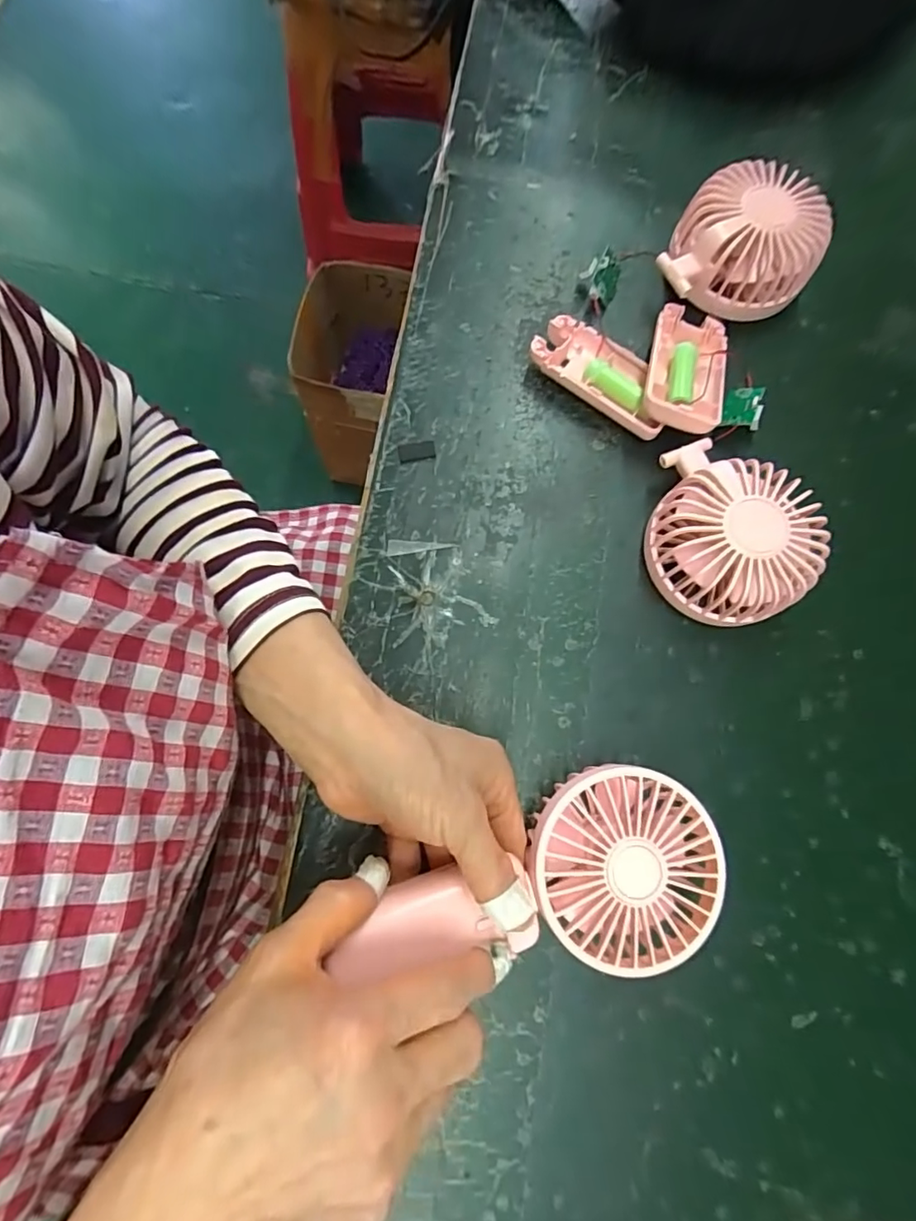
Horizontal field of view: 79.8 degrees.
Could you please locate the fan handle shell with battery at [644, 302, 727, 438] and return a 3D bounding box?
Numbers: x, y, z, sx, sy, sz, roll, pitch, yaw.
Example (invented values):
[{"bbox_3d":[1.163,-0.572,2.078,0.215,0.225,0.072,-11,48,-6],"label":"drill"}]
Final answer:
[{"bbox_3d":[0.138,-0.148,0.332,0.045,0.014,0.092,17,64,3],"label":"fan handle shell with battery"}]

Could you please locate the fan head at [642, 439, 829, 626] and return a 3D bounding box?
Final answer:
[{"bbox_3d":[0.151,-0.043,0.305,0.086,0.047,0.098,14,78,2],"label":"fan head"}]

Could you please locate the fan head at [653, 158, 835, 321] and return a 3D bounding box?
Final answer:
[{"bbox_3d":[0.180,-0.226,0.346,0.086,0.047,0.083,0,78,-1],"label":"fan head"}]

